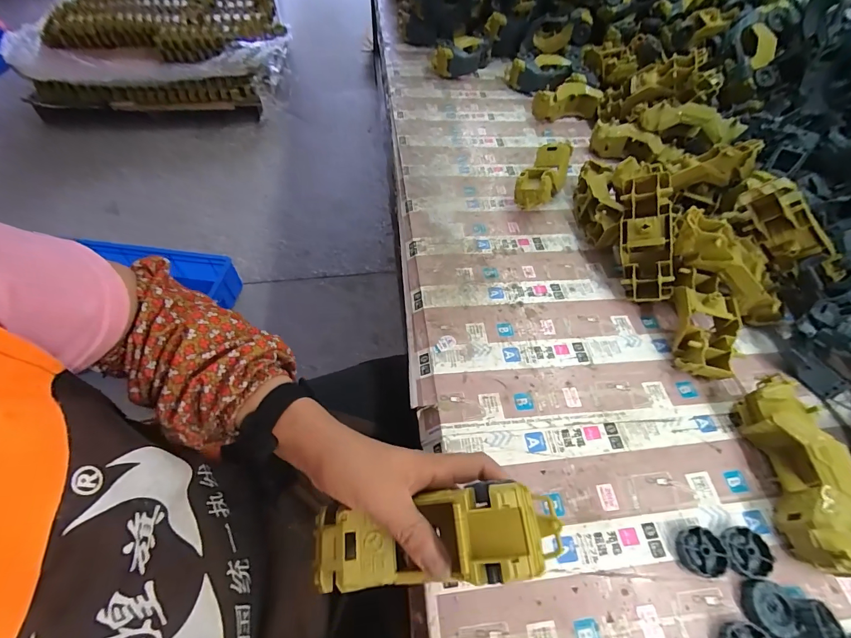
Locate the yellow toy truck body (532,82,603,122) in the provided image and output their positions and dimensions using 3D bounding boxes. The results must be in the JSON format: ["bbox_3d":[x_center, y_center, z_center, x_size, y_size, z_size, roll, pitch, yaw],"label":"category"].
[{"bbox_3d":[0.290,-0.450,0.781,0.136,0.048,0.060,-4,53,-6],"label":"yellow toy truck body"}]

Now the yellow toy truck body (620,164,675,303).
[{"bbox_3d":[0.289,-0.110,0.488,0.066,0.050,0.176,2,82,6],"label":"yellow toy truck body"}]

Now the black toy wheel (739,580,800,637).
[{"bbox_3d":[0.288,0.242,0.316,0.037,0.010,0.037,1,56,-1],"label":"black toy wheel"}]

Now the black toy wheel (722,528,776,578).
[{"bbox_3d":[0.288,0.210,0.339,0.041,0.014,0.037,-1,56,-3],"label":"black toy wheel"}]

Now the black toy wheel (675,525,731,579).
[{"bbox_3d":[0.248,0.209,0.338,0.041,0.010,0.038,1,56,-1],"label":"black toy wheel"}]

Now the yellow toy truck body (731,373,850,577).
[{"bbox_3d":[0.351,0.141,0.362,0.047,0.072,0.173,3,56,0],"label":"yellow toy truck body"}]

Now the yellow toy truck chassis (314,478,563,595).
[{"bbox_3d":[0.000,0.148,0.253,0.169,0.039,0.053,-16,54,13],"label":"yellow toy truck chassis"}]

